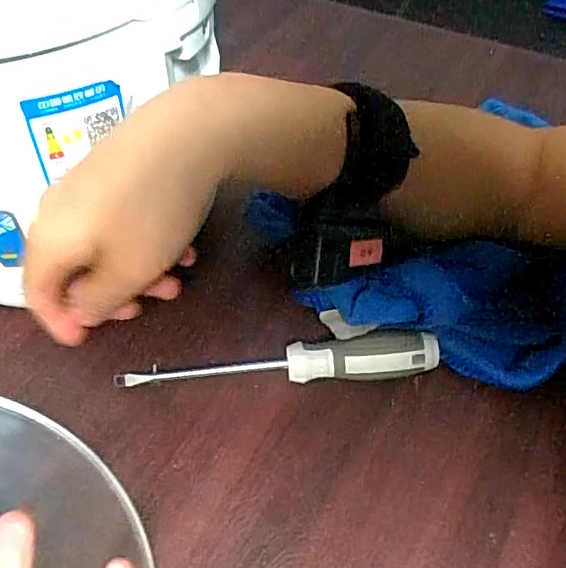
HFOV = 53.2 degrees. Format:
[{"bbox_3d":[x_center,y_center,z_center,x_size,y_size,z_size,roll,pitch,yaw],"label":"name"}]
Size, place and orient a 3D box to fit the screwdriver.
[{"bbox_3d":[-0.002,0.050,0.328,0.185,0.032,0.023,-4,51,-5],"label":"screwdriver"}]

